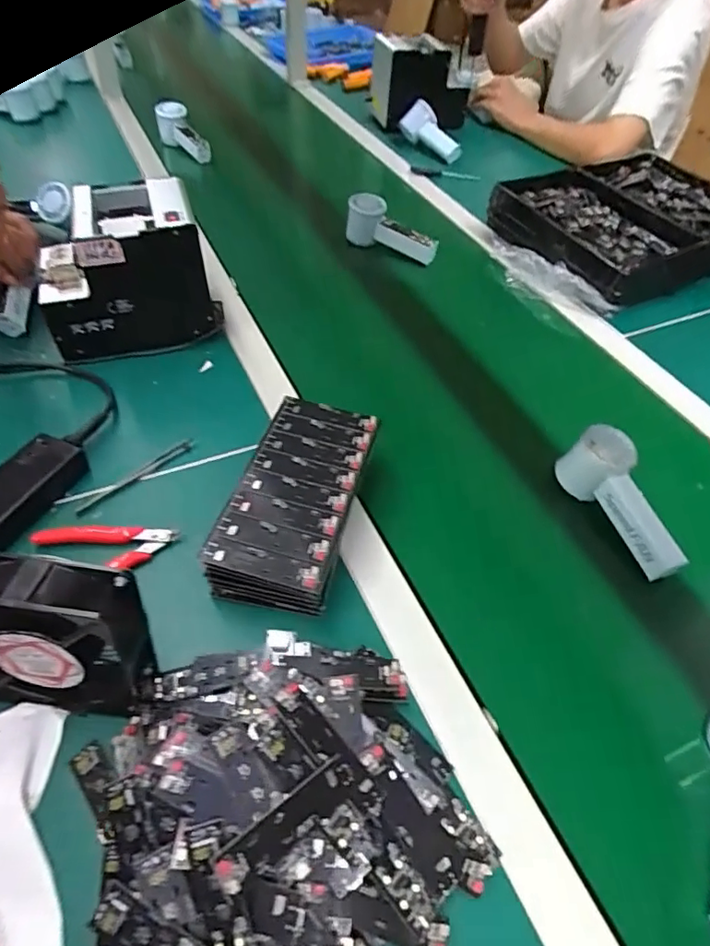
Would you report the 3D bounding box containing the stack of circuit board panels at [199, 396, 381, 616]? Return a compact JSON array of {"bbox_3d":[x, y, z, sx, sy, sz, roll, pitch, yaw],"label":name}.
[{"bbox_3d":[-0.052,0.021,0.505,0.107,0.050,0.200,13,50,8],"label":"stack of circuit board panels"}]

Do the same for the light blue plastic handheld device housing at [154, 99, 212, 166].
[{"bbox_3d":[-0.353,-0.697,1.138,0.073,0.078,0.182,-21,54,-20],"label":"light blue plastic handheld device housing"}]

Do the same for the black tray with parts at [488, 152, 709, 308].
[{"bbox_3d":[0.441,-0.407,0.895,0.376,0.058,0.304,-26,56,-23],"label":"black tray with parts"}]

